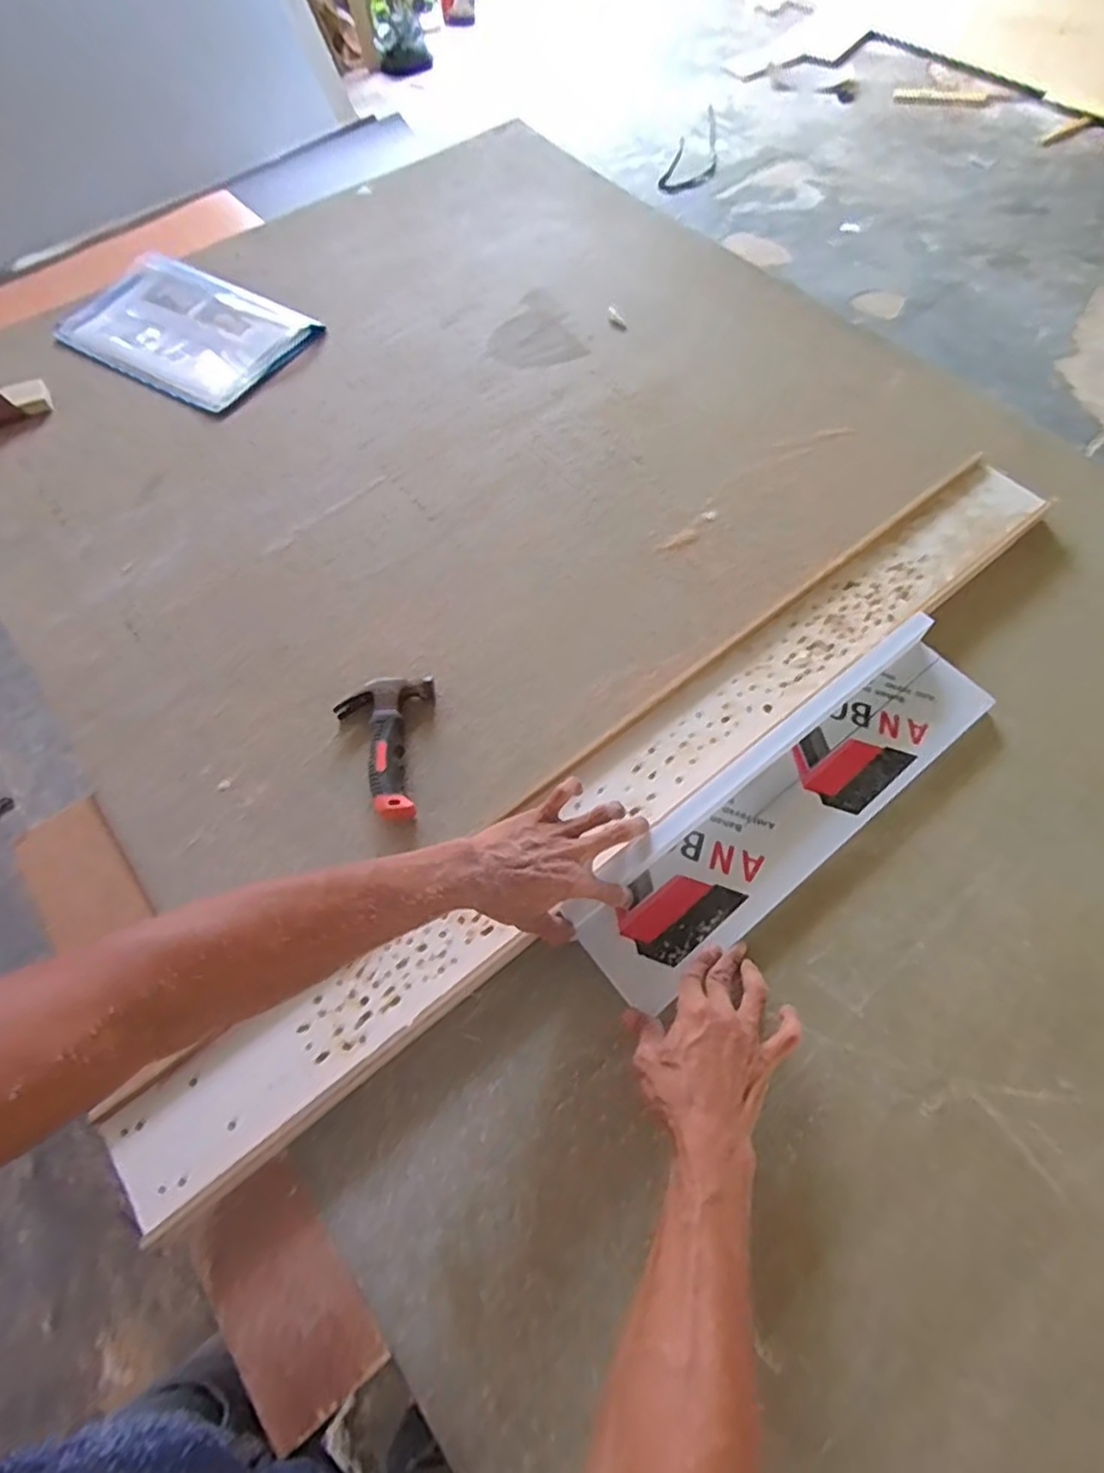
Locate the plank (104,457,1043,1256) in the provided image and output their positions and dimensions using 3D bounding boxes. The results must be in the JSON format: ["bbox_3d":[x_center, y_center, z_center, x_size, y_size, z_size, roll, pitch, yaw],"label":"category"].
[{"bbox_3d":[0.117,0.021,0.689,1.149,0.023,0.118,-35,66,-16],"label":"plank"}]

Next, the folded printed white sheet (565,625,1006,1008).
[{"bbox_3d":[0.230,0.060,0.649,0.474,0.050,0.120,-37,68,-15],"label":"folded printed white sheet"}]

